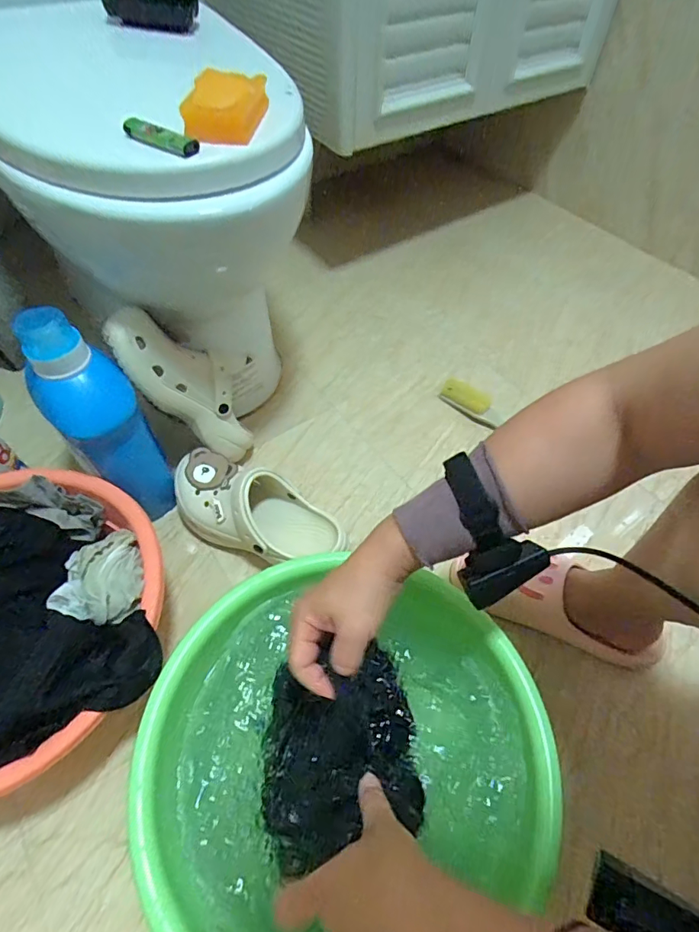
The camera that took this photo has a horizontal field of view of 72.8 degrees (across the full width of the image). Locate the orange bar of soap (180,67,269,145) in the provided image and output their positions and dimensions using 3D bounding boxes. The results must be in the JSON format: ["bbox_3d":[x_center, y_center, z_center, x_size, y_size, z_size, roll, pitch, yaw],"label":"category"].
[{"bbox_3d":[-0.120,-0.352,0.460,0.063,0.033,0.094,10,55,4],"label":"orange bar of soap"}]

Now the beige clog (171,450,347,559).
[{"bbox_3d":[-0.128,0.064,0.649,0.241,0.096,0.102,21,57,12],"label":"beige clog"}]

